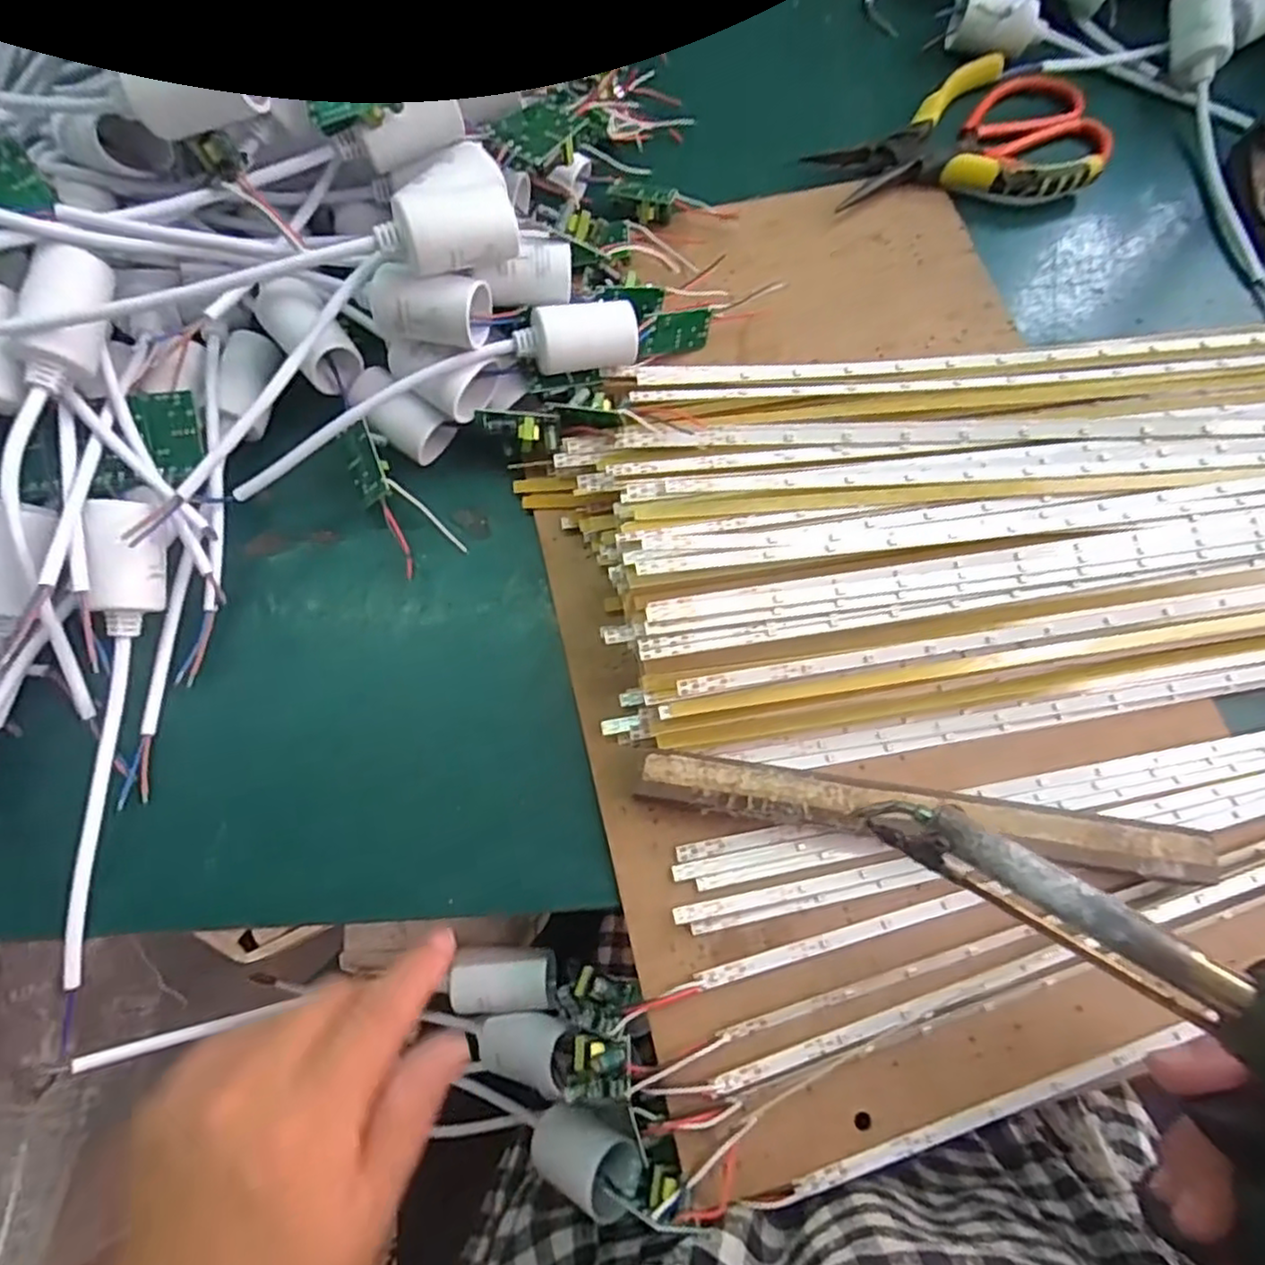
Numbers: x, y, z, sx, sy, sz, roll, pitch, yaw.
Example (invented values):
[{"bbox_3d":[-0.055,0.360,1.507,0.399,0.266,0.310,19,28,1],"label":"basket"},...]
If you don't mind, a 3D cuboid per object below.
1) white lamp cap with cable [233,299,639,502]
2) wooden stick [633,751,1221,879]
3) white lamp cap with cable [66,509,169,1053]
[{"bbox_3d":[-0.086,-0.105,0.299,0.185,0.030,0.023,-19,74,-6],"label":"white lamp cap with cable"},{"bbox_3d":[0.109,0.073,0.269,0.213,0.021,0.020,9,73,2],"label":"wooden stick"},{"bbox_3d":[-0.208,0.048,0.271,0.028,0.028,0.200,4,87,1],"label":"white lamp cap with cable"}]

